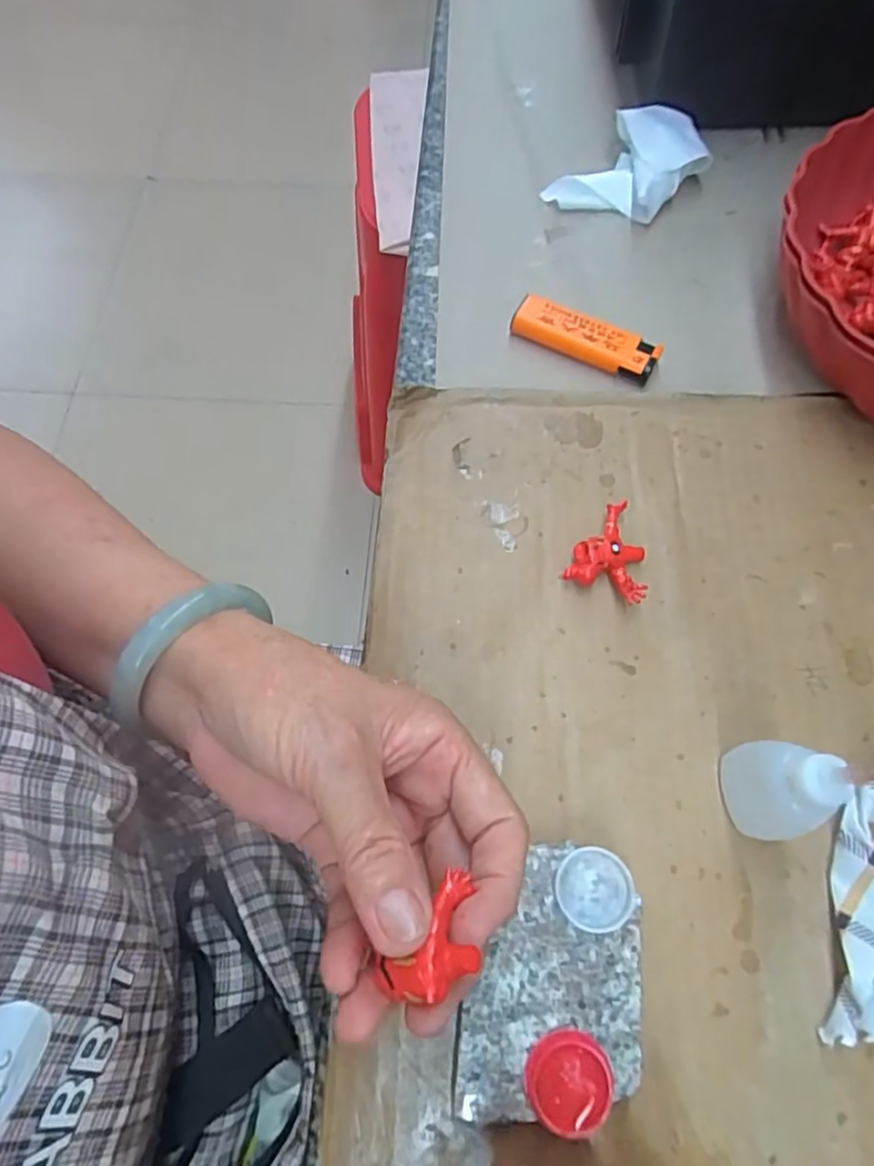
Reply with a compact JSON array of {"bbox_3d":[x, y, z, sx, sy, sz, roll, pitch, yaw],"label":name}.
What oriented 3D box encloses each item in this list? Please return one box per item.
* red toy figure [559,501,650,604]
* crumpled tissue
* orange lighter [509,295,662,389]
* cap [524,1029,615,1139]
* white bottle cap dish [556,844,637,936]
[{"bbox_3d":[0.082,-0.015,0.296,0.035,0.016,0.045,23,70,11],"label":"red toy figure"},{"bbox_3d":[0.116,-0.247,0.388,0.081,0.030,0.053,-36,71,-13],"label":"crumpled tissue"},{"bbox_3d":[0.080,-0.132,0.353,0.079,0.018,0.022,28,71,12],"label":"orange lighter"},{"bbox_3d":[0.043,0.161,0.210,0.028,0.004,0.026,-1,67,1],"label":"cap"},{"bbox_3d":[0.056,0.109,0.231,0.027,0.005,0.027,-1,69,1],"label":"white bottle cap dish"}]

